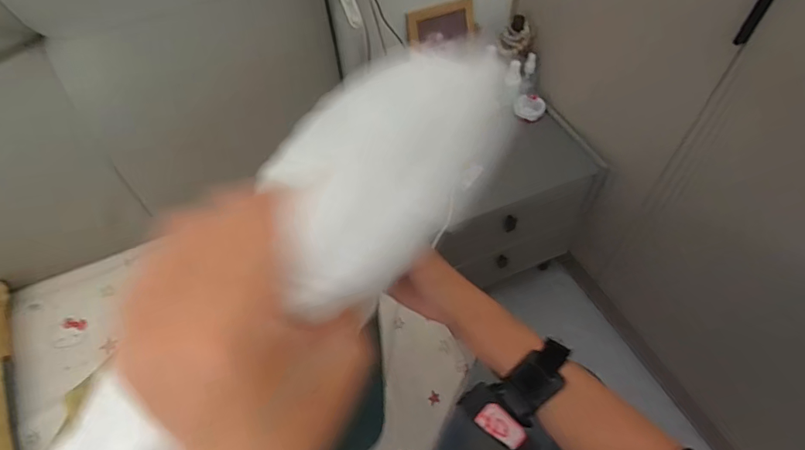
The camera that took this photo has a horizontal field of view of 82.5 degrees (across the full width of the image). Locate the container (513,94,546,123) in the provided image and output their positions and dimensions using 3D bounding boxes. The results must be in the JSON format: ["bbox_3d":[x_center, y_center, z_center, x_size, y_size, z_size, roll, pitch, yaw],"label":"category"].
[{"bbox_3d":[0.285,-0.270,1.030,0.071,0.040,0.064,15,56,11],"label":"container"}]

